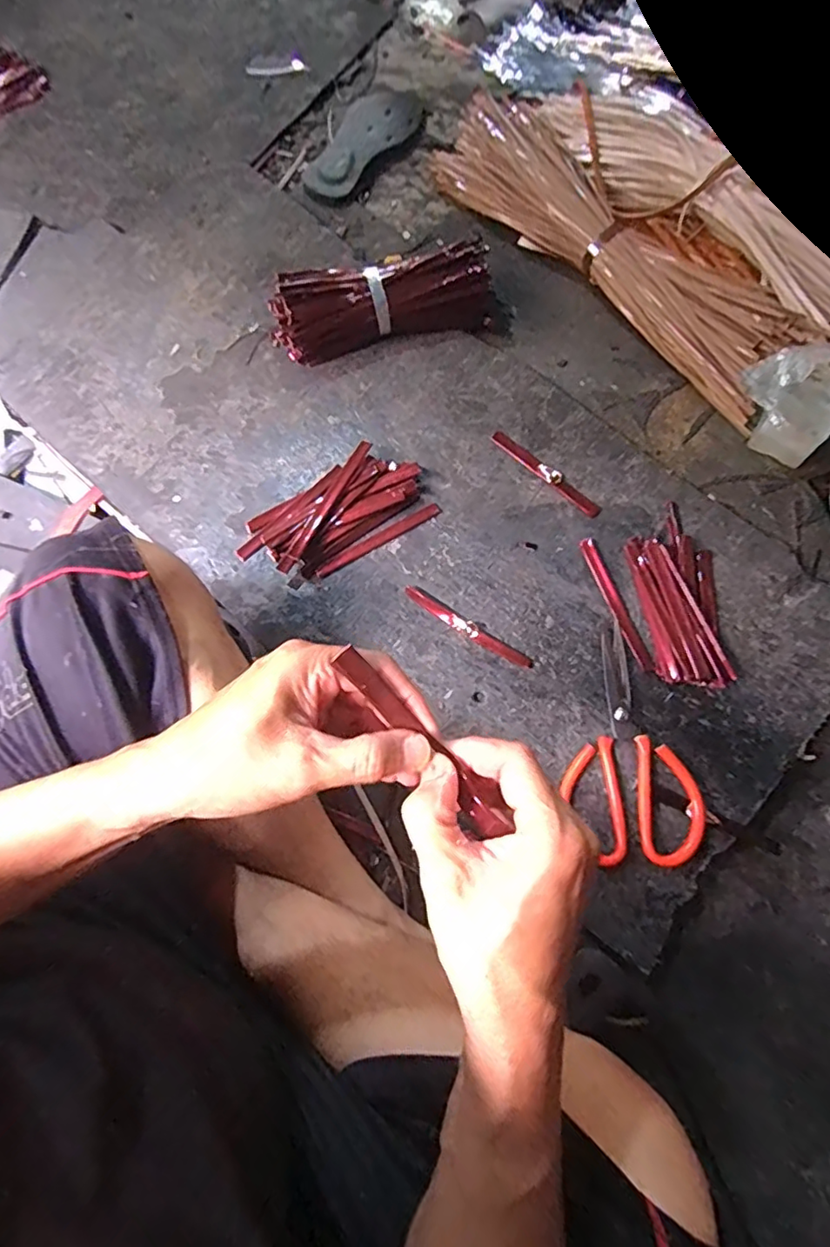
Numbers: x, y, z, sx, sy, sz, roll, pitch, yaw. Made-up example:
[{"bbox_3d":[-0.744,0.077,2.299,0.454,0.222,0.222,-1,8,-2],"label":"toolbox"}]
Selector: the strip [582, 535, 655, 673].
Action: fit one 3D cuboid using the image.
[{"bbox_3d":[0.203,-0.021,0.577,0.015,0.009,0.147,-19,75,-4],"label":"strip"}]

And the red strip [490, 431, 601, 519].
[{"bbox_3d":[0.142,-0.164,0.618,0.141,0.006,0.018,41,79,11],"label":"red strip"}]

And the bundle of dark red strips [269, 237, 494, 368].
[{"bbox_3d":[-0.034,-0.372,0.657,0.263,0.067,0.079,-11,76,-1],"label":"bundle of dark red strips"}]

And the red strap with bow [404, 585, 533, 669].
[{"bbox_3d":[0.053,0.004,0.578,0.147,0.004,0.015,33,78,10],"label":"red strap with bow"}]

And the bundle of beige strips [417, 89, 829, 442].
[{"bbox_3d":[0.251,-0.471,0.698,0.156,0.047,0.535,-40,77,-9],"label":"bundle of beige strips"}]

